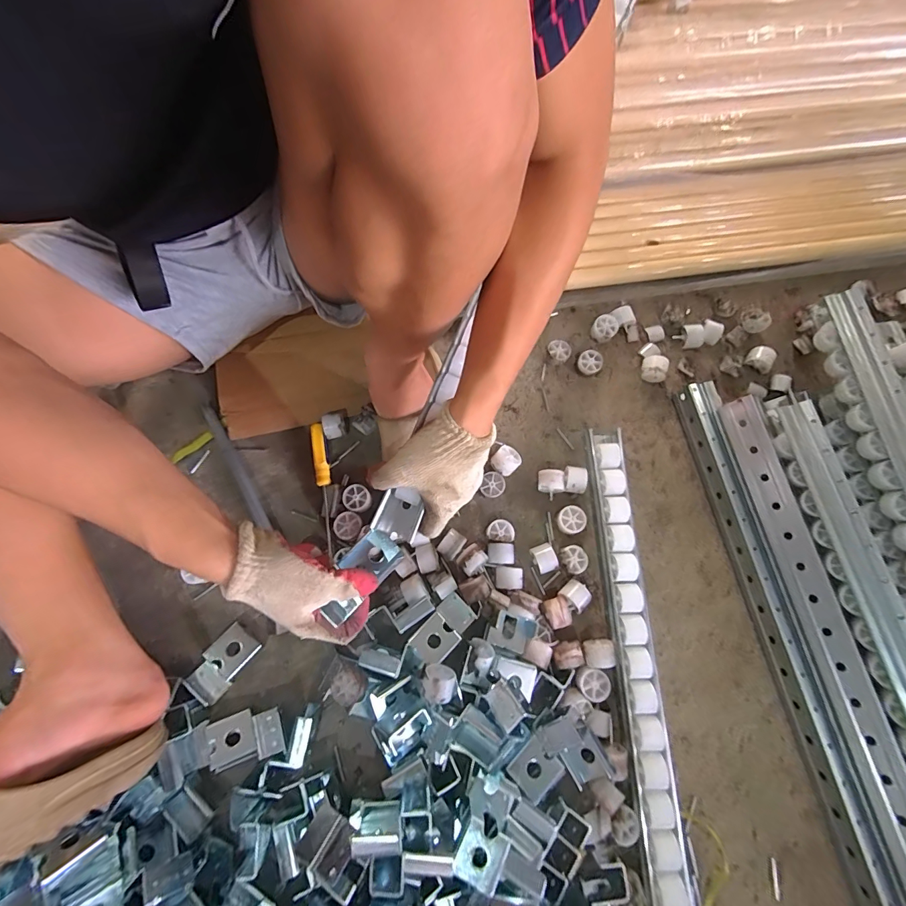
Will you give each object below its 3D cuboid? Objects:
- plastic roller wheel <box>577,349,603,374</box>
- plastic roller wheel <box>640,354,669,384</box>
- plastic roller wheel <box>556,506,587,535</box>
[{"bbox_3d":[0.201,-0.132,0.605,0.034,0.027,0.032,0,75,0],"label":"plastic roller wheel"},{"bbox_3d":[0.294,-0.123,0.599,0.030,0.031,0.036,13,76,3],"label":"plastic roller wheel"},{"bbox_3d":[0.157,0.090,0.545,0.033,0.024,0.036,0,75,0],"label":"plastic roller wheel"}]

